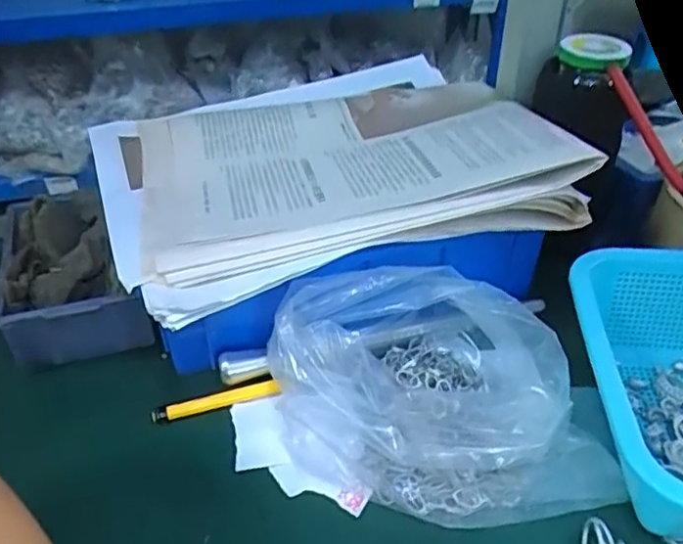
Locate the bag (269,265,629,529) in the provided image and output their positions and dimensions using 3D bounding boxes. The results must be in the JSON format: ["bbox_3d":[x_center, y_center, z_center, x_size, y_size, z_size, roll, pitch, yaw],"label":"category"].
[{"bbox_3d":[0.054,0.067,0.372,0.176,0.076,0.142,-10,39,-12],"label":"bag"}]

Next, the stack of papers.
[{"bbox_3d":[-0.017,-0.085,0.444,0.291,0.039,0.250,-15,40,-18],"label":"stack of papers"}]

